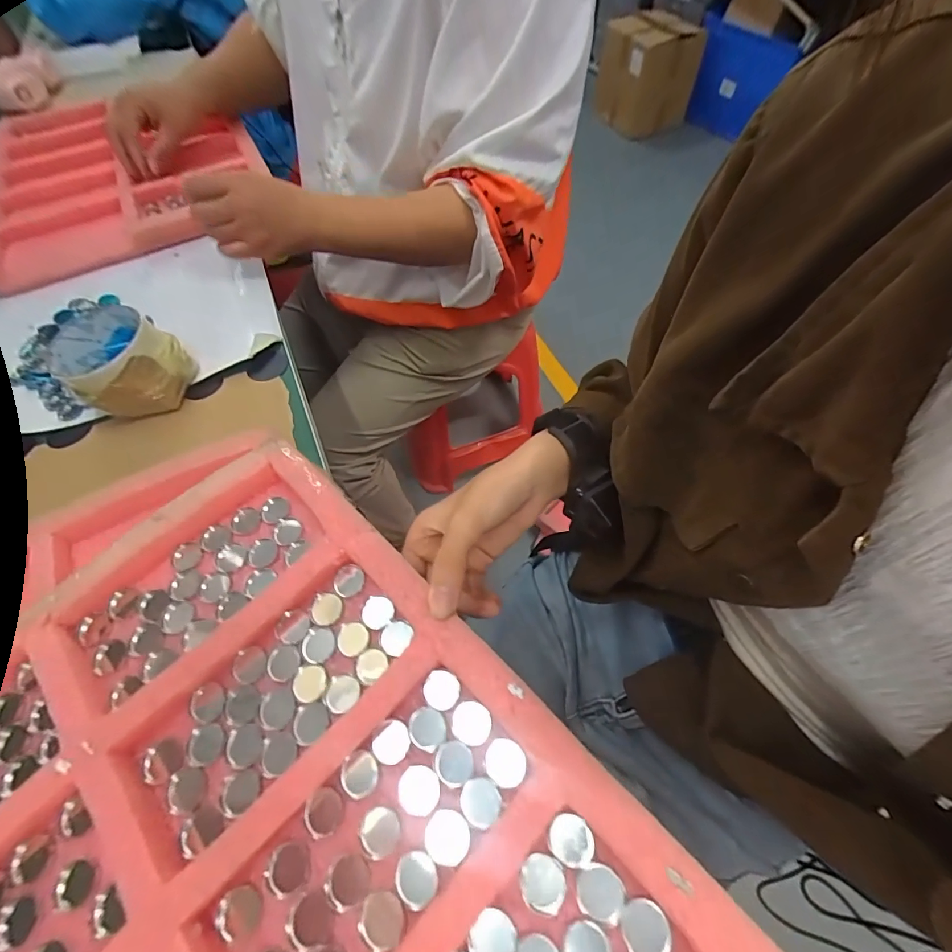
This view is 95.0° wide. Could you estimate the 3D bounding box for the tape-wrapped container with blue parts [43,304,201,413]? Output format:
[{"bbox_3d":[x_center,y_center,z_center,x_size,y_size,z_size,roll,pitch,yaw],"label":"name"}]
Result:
[{"bbox_3d":[-0.310,-0.099,0.383,0.095,0.055,0.084,27,67,16],"label":"tape-wrapped container with blue parts"}]

